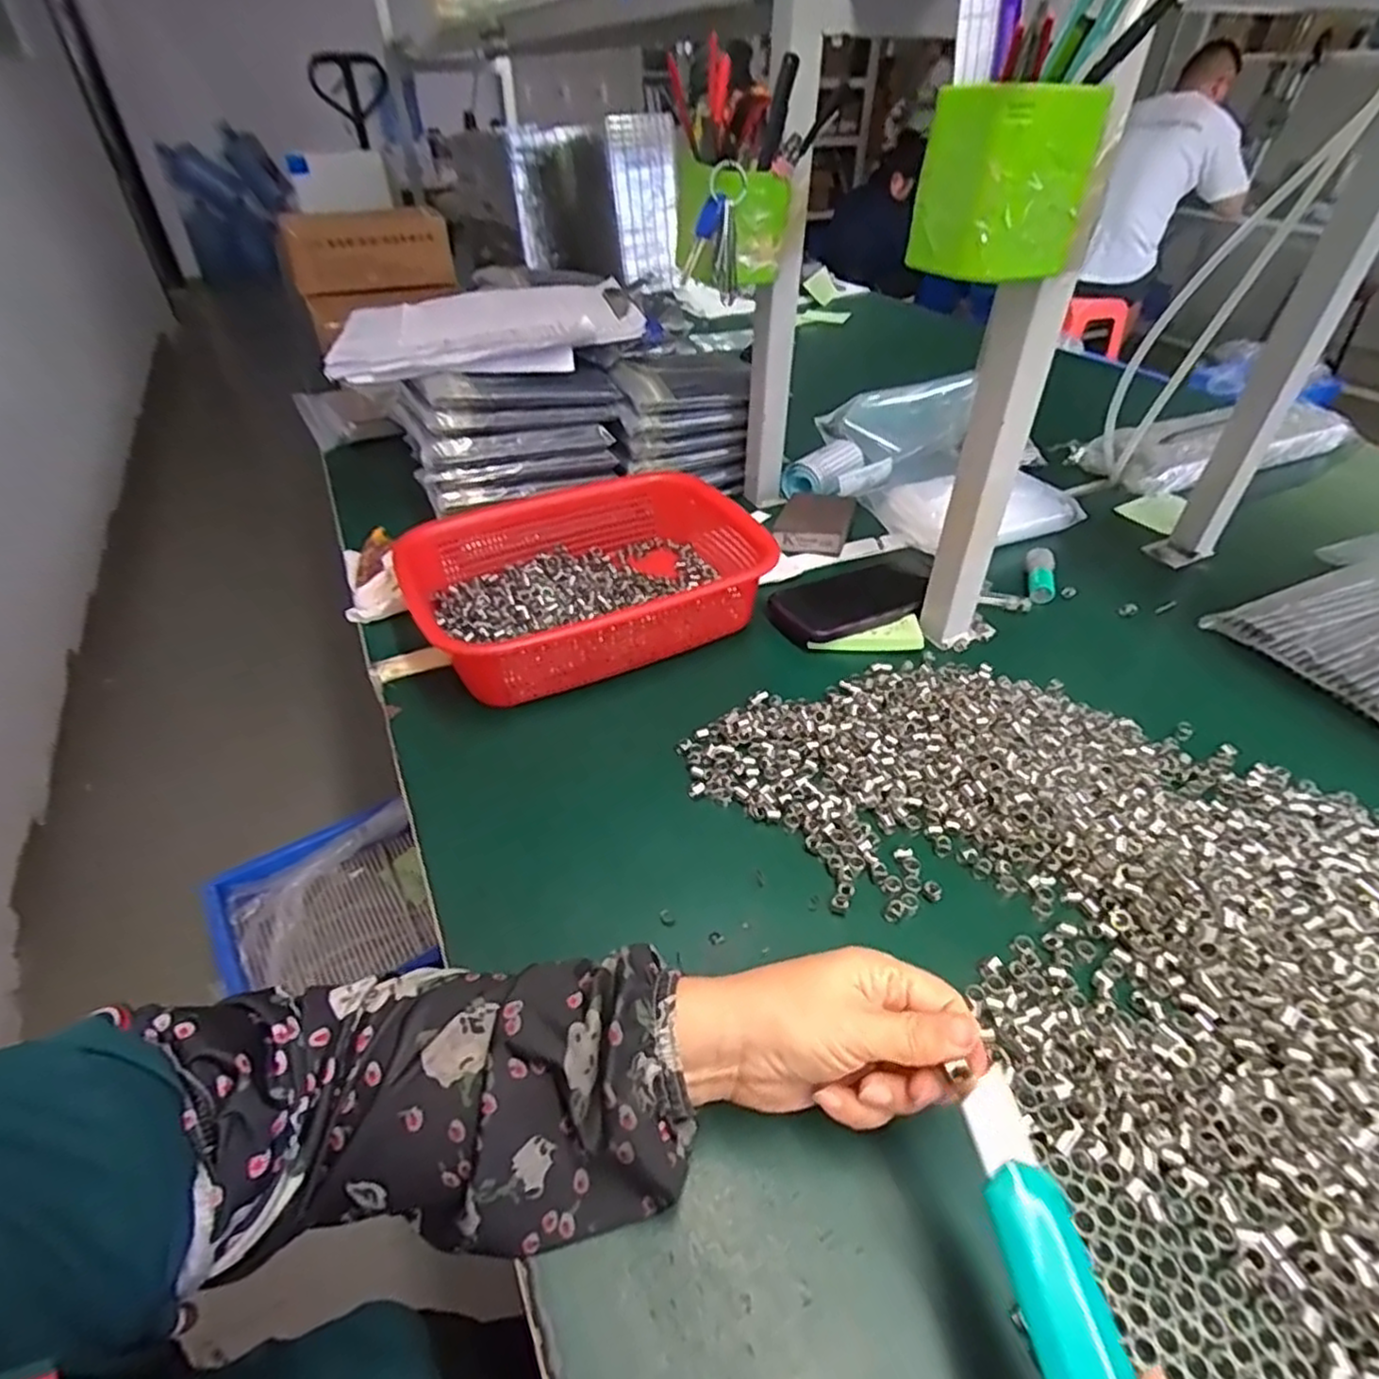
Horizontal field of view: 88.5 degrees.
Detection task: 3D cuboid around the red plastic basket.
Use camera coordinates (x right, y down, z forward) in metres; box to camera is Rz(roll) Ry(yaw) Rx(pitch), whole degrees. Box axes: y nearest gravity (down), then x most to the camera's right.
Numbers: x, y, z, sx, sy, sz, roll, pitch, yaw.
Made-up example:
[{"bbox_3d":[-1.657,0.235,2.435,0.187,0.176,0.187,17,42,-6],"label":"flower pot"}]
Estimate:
[{"bbox_3d":[-0.072,-0.094,0.606,0.295,0.077,0.210,-19,44,-22],"label":"red plastic basket"}]

